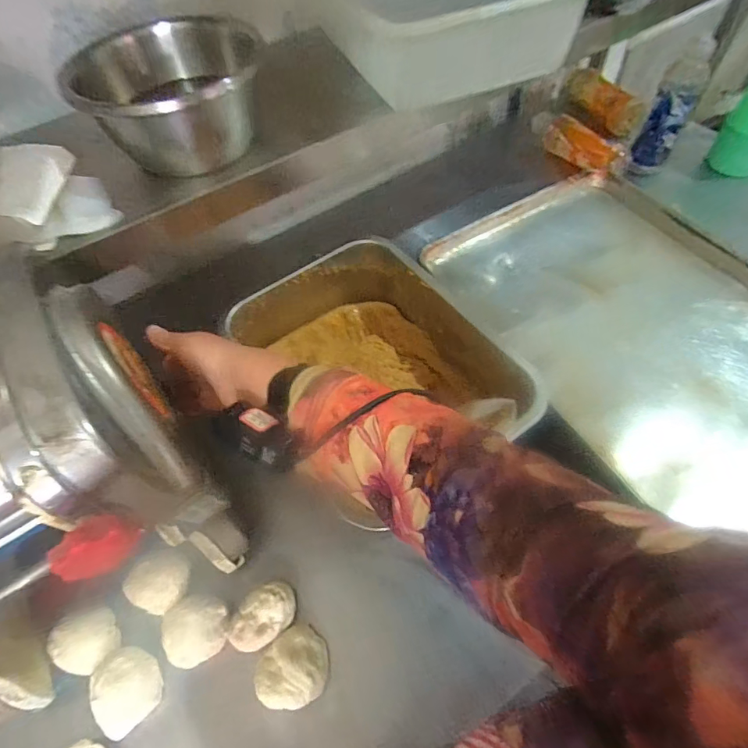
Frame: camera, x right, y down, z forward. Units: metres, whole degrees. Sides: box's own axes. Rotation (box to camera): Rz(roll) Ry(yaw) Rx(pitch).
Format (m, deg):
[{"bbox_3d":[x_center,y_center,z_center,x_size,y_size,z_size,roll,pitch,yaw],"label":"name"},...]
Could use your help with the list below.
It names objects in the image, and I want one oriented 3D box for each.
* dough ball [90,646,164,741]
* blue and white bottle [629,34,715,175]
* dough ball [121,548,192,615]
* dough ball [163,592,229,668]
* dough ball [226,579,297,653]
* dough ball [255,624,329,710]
[{"bbox_3d":[-0.260,0.328,0.472,0.061,0.050,0.076,-31,61,-15],"label":"dough ball"},{"bbox_3d":[0.533,-0.474,0.804,0.062,0.209,0.075,22,62,17],"label":"blue and white bottle"},{"bbox_3d":[-0.251,0.239,0.514,0.063,0.035,0.062,3,58,6],"label":"dough ball"},{"bbox_3d":[-0.196,0.282,0.491,0.069,0.038,0.065,-2,58,3],"label":"dough ball"},{"bbox_3d":[-0.123,0.267,0.493,0.075,0.043,0.053,-34,62,-16],"label":"dough ball"},{"bbox_3d":[-0.086,0.309,0.470,0.072,0.036,0.069,-2,58,3],"label":"dough ball"}]

